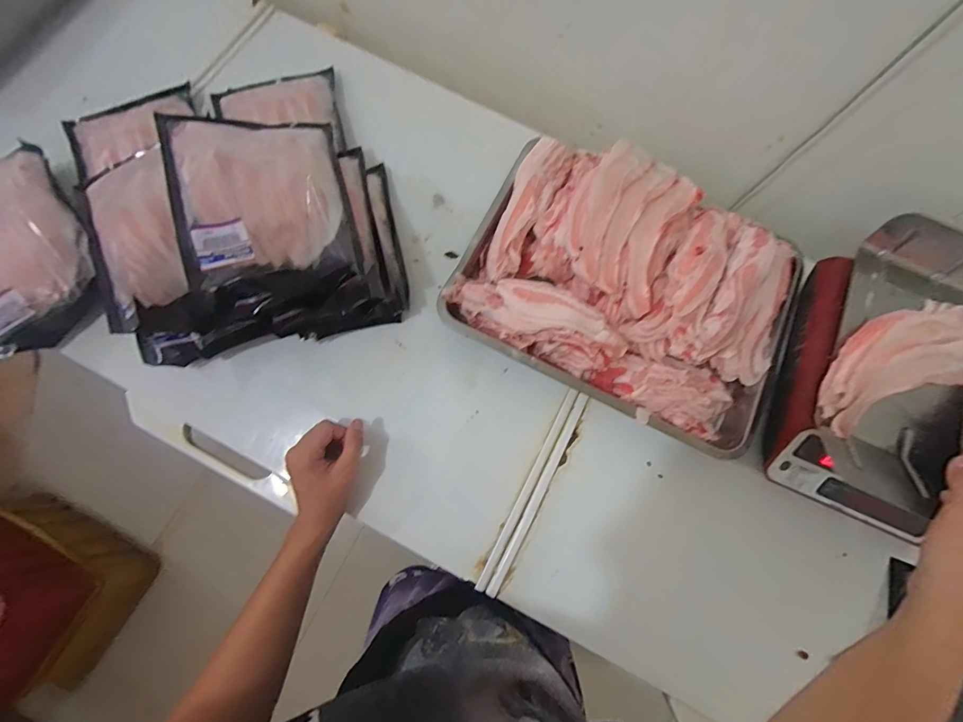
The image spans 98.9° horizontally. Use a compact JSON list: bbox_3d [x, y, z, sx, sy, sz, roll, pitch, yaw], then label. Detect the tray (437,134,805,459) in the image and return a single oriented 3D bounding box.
[{"bbox_3d":[0.203,-0.107,0.559,0.441,0.102,0.321,27,74,4],"label":"tray"}]

